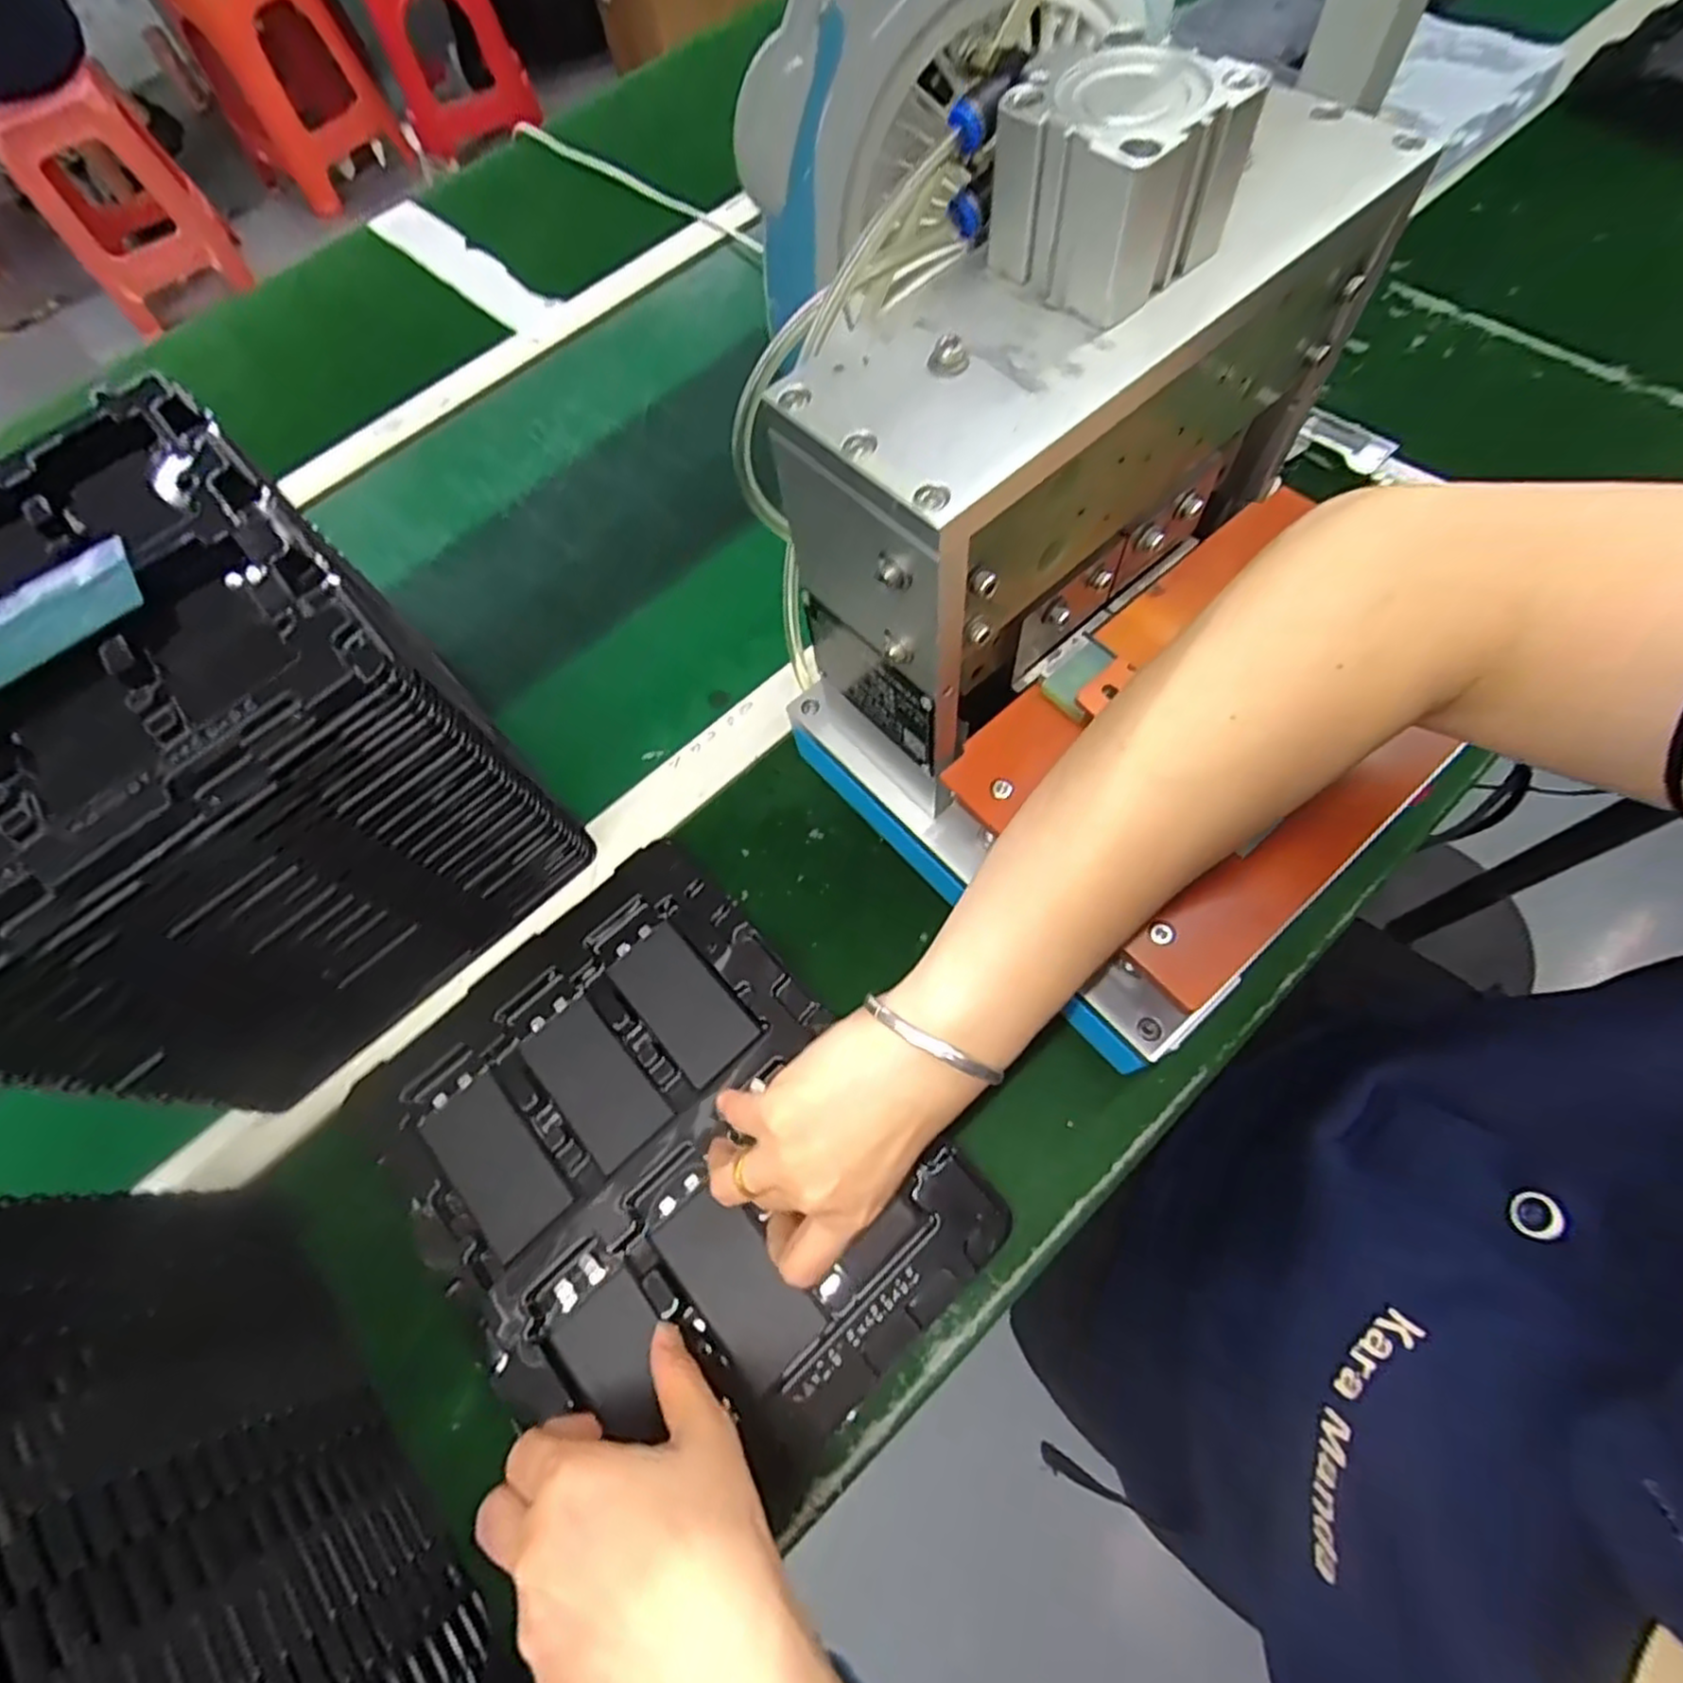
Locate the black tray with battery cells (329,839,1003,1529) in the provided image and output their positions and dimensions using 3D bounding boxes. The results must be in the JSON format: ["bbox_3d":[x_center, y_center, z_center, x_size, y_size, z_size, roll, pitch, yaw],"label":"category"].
[{"bbox_3d":[-0.089,0.154,0.364,0.217,0.020,0.272,-40,70,-14],"label":"black tray with battery cells"}]

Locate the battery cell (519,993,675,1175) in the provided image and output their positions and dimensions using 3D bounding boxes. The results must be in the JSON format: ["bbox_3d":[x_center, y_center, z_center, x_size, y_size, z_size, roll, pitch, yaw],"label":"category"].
[{"bbox_3d":[-0.128,0.122,0.388,0.044,0.004,0.084,-42,69,-12],"label":"battery cell"}]

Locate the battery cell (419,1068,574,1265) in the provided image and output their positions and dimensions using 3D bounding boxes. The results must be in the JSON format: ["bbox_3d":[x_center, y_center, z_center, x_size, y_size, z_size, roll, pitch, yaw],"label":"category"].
[{"bbox_3d":[-0.174,0.160,0.376,0.043,0.004,0.084,-41,69,-12],"label":"battery cell"}]

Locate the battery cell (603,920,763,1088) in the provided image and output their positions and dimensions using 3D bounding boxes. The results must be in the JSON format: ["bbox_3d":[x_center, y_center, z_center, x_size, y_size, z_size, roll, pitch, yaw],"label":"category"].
[{"bbox_3d":[-0.085,0.083,0.398,0.045,0.005,0.084,-43,69,-13],"label":"battery cell"}]

